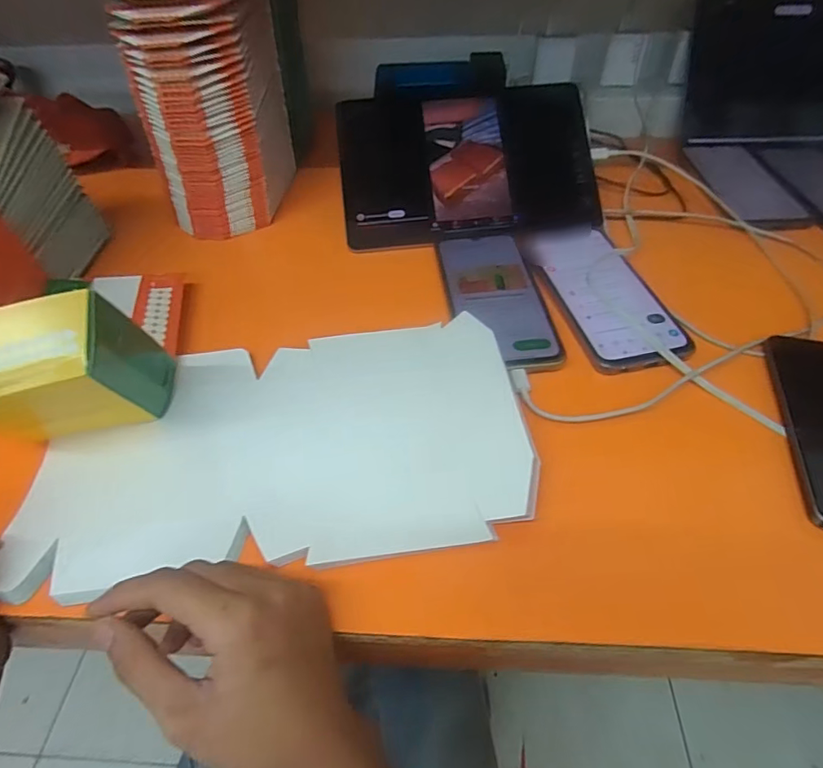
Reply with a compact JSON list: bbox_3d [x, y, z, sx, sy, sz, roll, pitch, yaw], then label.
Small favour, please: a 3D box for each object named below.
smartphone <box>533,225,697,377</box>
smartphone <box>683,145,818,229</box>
[{"bbox_3d":[0.163,-0.083,0.428,0.084,0.005,0.170,-12,52,-7],"label":"smartphone"},{"bbox_3d":[0.370,-0.223,0.555,0.068,0.016,0.166,-6,52,-2],"label":"smartphone"}]

